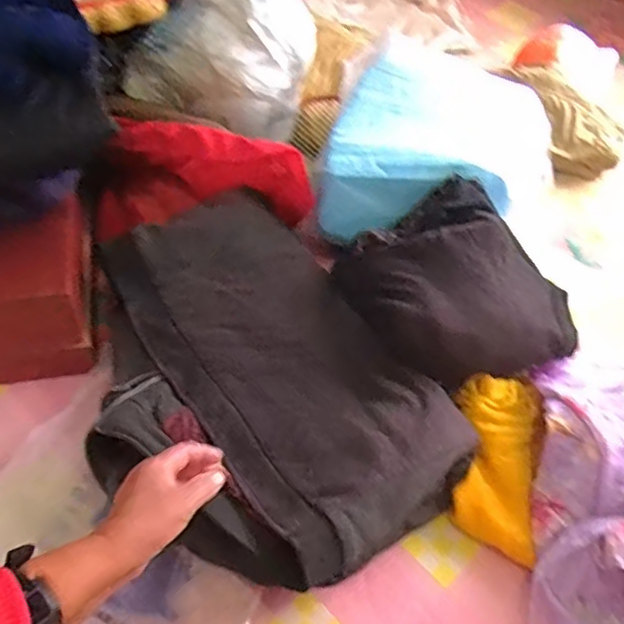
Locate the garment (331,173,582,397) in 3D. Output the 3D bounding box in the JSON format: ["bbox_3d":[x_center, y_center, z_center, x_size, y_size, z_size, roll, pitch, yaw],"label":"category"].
[{"bbox_3d":[0.179,-0.024,0.776,0.241,0.098,0.284,-26,58,-21],"label":"garment"}]

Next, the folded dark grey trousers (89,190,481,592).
[{"bbox_3d":[-0.082,0.087,0.746,0.337,0.111,0.483,-30,59,-24],"label":"folded dark grey trousers"}]

